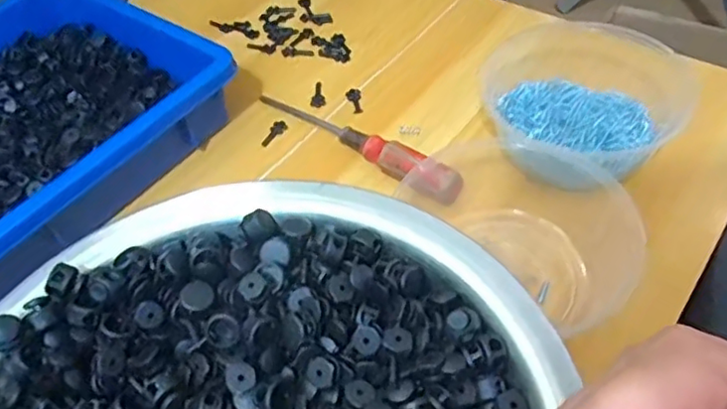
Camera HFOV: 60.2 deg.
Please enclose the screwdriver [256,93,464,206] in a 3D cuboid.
[{"bbox_3d":[-0.010,-0.053,0.487,0.197,0.029,0.024,32,59,28],"label":"screwdriver"}]

